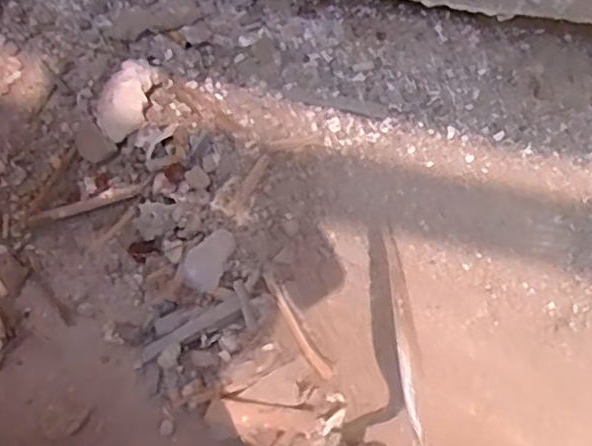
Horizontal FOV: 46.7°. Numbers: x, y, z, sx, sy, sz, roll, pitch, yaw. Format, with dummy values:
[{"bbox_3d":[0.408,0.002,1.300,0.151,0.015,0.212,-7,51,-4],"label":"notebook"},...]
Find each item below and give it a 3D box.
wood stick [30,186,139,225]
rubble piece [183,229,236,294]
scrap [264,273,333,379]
[{"bbox_3d":[-0.189,-0.017,0.611,0.100,0.009,0.012,-16,79,-2],"label":"wood stick"},{"bbox_3d":[-0.070,0.029,0.554,0.029,0.017,0.051,27,80,4],"label":"rubble piece"},{"bbox_3d":[0.000,0.083,0.545,0.011,0.014,0.099,-31,102,-5],"label":"scrap"}]

